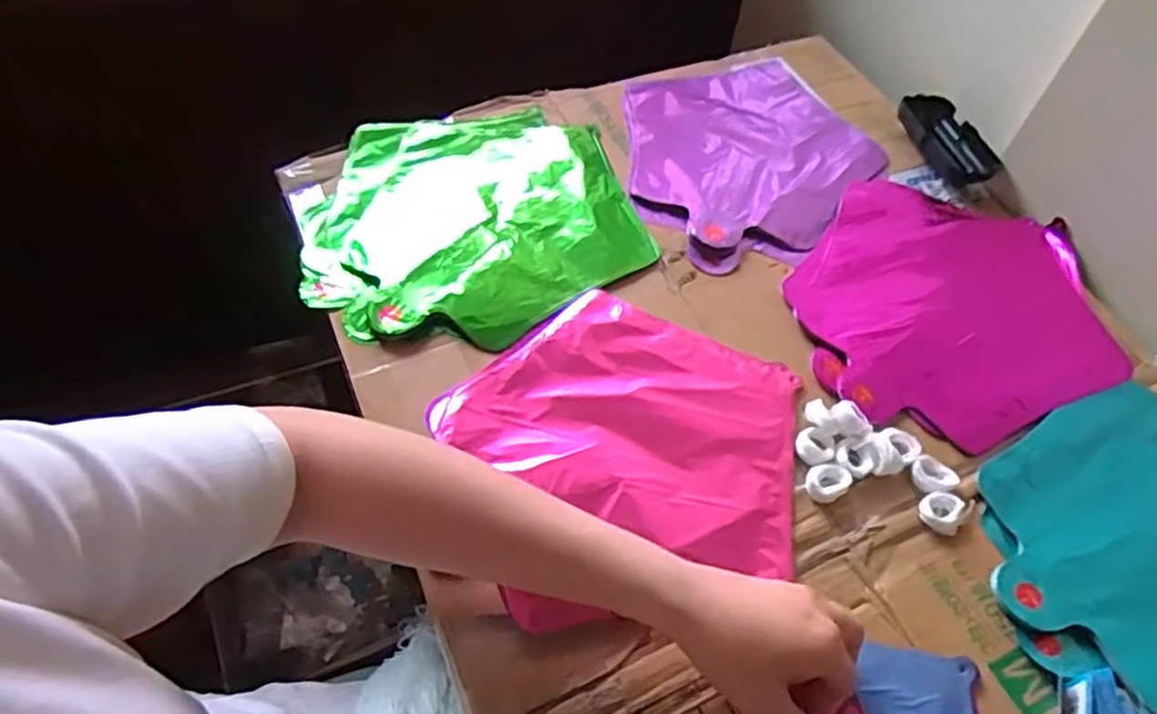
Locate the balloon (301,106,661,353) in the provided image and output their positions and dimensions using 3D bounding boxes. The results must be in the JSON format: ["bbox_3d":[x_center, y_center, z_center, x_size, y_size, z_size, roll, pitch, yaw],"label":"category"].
[{"bbox_3d":[-0.083,-0.112,0.570,0.252,0.011,0.230,-11,58,-10],"label":"balloon"}]

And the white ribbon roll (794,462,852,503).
[{"bbox_3d":[0.158,0.080,0.463,0.030,0.007,0.023,-28,62,-20],"label":"white ribbon roll"}]

